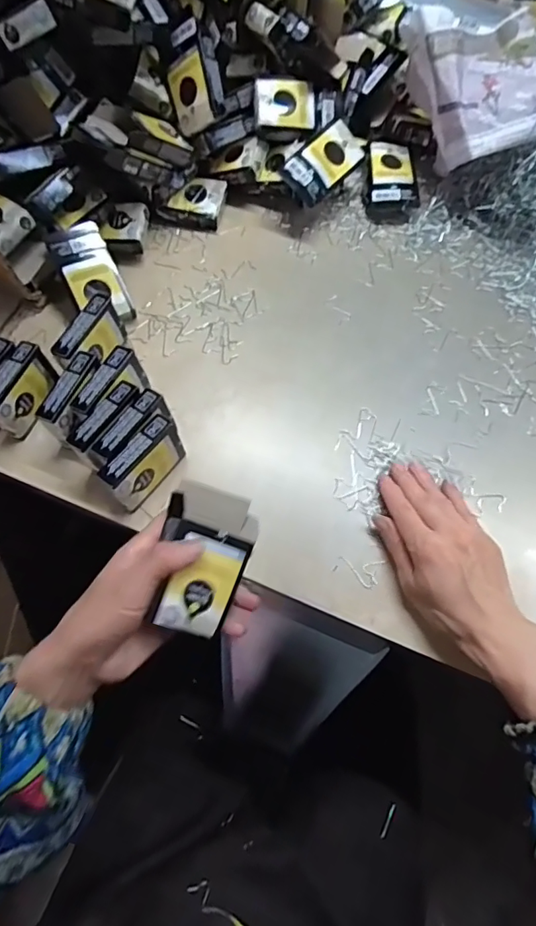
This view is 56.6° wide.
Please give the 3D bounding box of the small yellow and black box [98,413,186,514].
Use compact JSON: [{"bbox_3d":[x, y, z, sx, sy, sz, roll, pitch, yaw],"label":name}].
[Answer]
[{"bbox_3d":[-0.104,0.001,0.425,0.024,0.057,0.072,33,71,15],"label":"small yellow and black box"}]

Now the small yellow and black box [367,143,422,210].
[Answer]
[{"bbox_3d":[0.145,-0.329,0.580,0.055,0.031,0.091,2,66,3],"label":"small yellow and black box"}]

